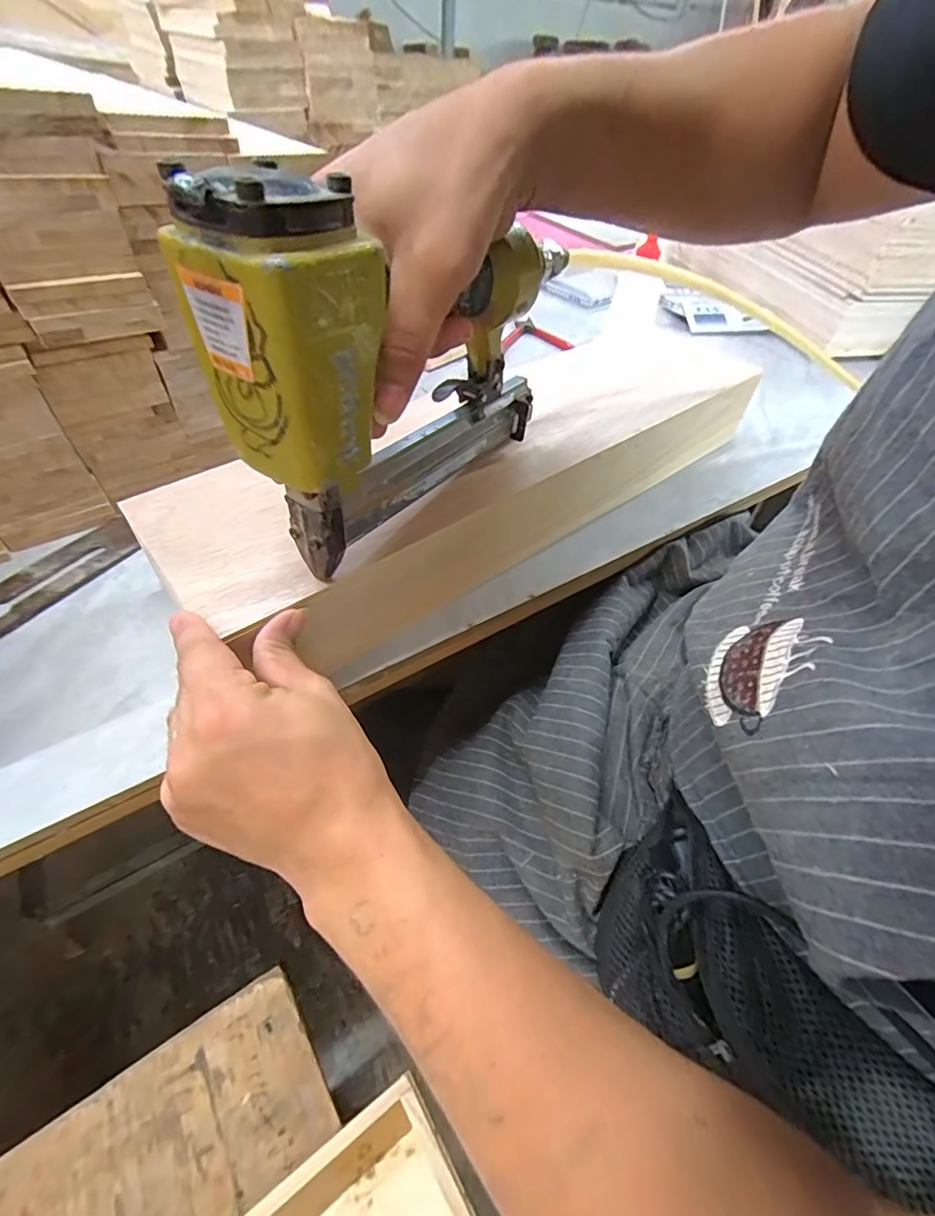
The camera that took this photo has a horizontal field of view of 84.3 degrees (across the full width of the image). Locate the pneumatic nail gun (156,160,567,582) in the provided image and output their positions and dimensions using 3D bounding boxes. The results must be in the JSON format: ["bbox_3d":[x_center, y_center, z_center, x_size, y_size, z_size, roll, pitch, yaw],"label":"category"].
[{"bbox_3d":[-0.016,-0.124,0.257,0.050,0.154,0.212,37,55,25],"label":"pneumatic nail gun"}]

